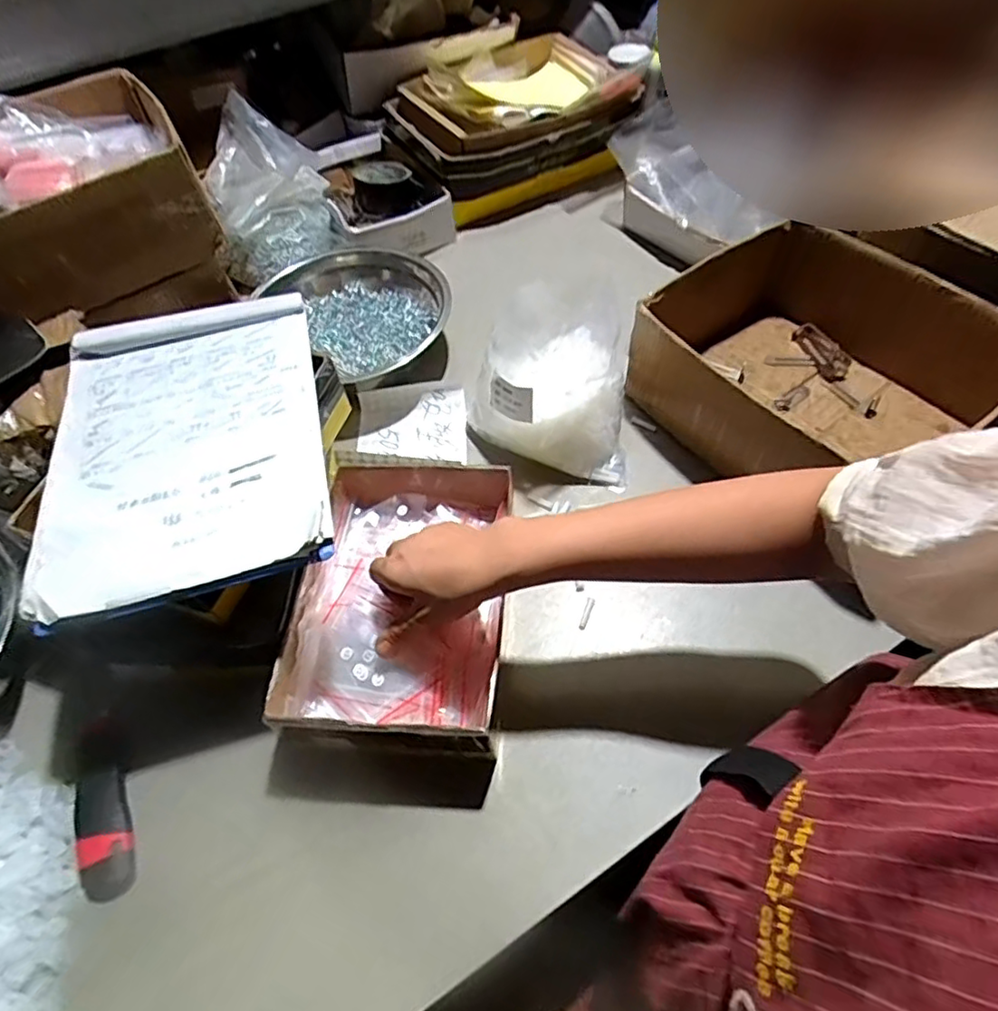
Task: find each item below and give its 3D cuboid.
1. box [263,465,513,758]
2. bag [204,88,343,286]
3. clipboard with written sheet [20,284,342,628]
[{"bbox_3d":[-0.083,0.075,0.548,0.174,0.062,0.245,5,58,5],"label":"box"},{"bbox_3d":[-0.321,-0.437,0.866,0.160,0.133,0.197,-13,55,-4],"label":"bag"},{"bbox_3d":[-0.261,-0.059,0.518,0.220,0.017,0.301,-14,58,-7],"label":"clipboard with written sheet"}]

